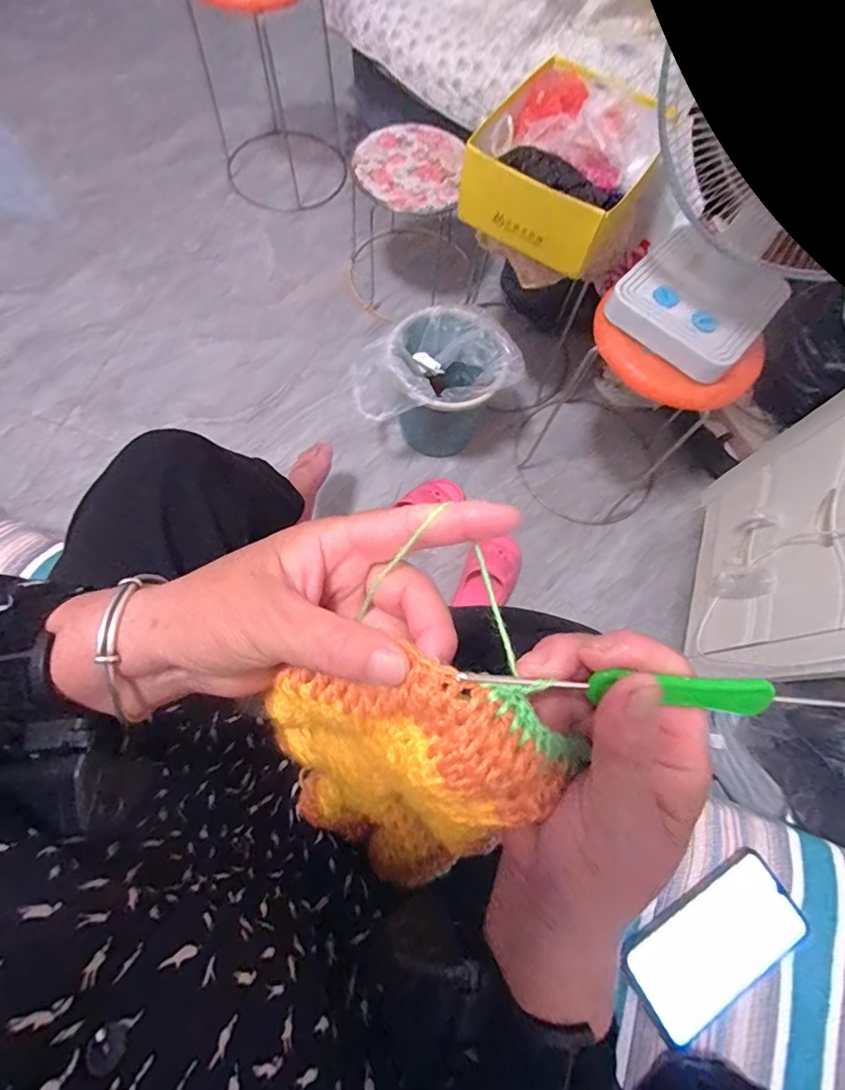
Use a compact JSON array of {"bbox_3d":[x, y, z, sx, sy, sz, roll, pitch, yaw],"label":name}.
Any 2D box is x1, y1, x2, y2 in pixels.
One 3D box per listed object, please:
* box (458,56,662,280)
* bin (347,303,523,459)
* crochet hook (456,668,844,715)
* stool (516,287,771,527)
[{"bbox_3d":[0.256,-0.693,0.857,0.255,0.105,0.376,31,72,7],"label":"box"},{"bbox_3d":[0.029,-0.335,1.071,0.266,0.274,0.243,-38,77,-15],"label":"bin"},{"bbox_3d":[0.086,0.050,0.165,0.146,0.004,0.015,8,114,-5],"label":"crochet hook"},{"bbox_3d":[0.420,-0.285,1.023,0.343,0.446,0.337,1,71,-4],"label":"stool"}]

